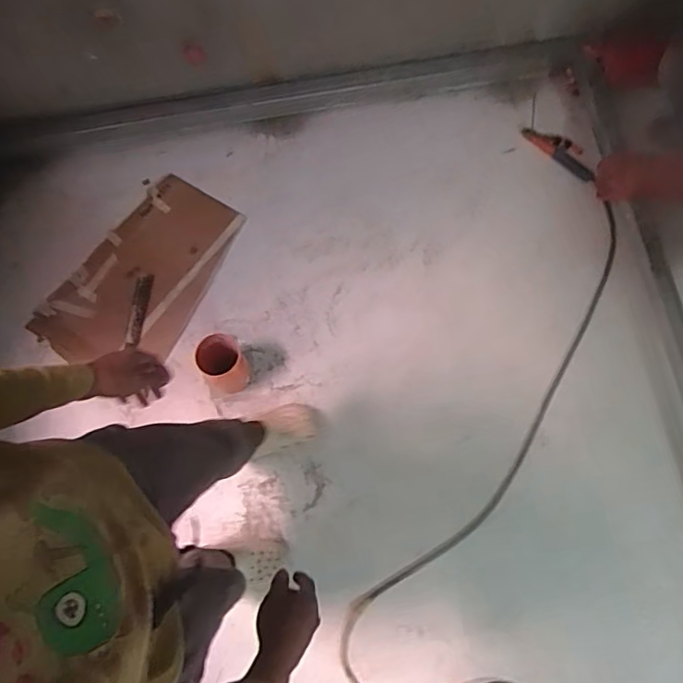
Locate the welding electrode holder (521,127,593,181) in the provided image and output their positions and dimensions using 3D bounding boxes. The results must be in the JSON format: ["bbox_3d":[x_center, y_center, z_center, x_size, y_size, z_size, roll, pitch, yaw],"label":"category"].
[{"bbox_3d":[0.666,-0.573,1.629,0.078,0.041,0.259,-35,65,-8],"label":"welding electrode holder"}]

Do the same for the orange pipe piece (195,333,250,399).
[{"bbox_3d":[-0.308,0.065,1.400,0.127,0.195,0.117,-19,78,-6],"label":"orange pipe piece"}]

